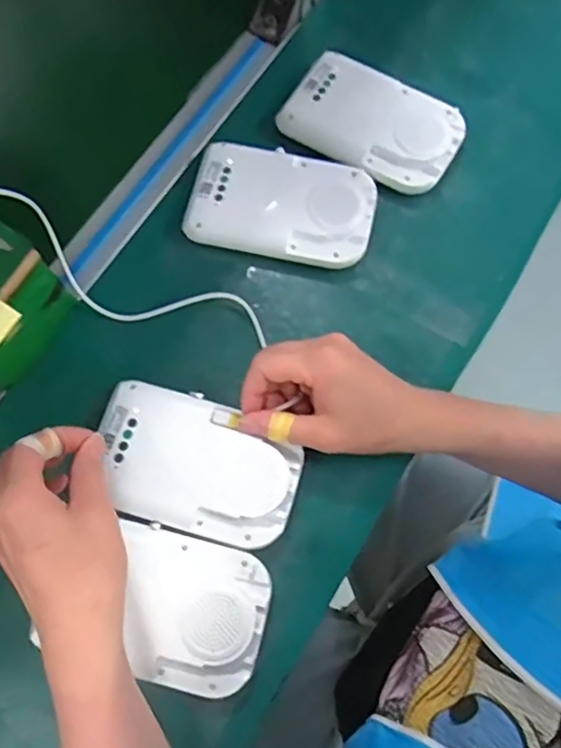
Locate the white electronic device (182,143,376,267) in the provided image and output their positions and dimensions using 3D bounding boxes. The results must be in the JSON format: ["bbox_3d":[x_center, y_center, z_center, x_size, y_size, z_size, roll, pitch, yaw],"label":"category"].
[{"bbox_3d":[0.002,-0.146,0.507,0.150,0.023,0.094,12,73,2],"label":"white electronic device"}]

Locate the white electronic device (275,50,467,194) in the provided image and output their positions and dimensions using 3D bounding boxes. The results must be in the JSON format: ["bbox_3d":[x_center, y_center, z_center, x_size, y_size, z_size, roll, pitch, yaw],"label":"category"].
[{"bbox_3d":[0.083,-0.224,0.530,0.151,0.022,0.090,27,74,7],"label":"white electronic device"}]

